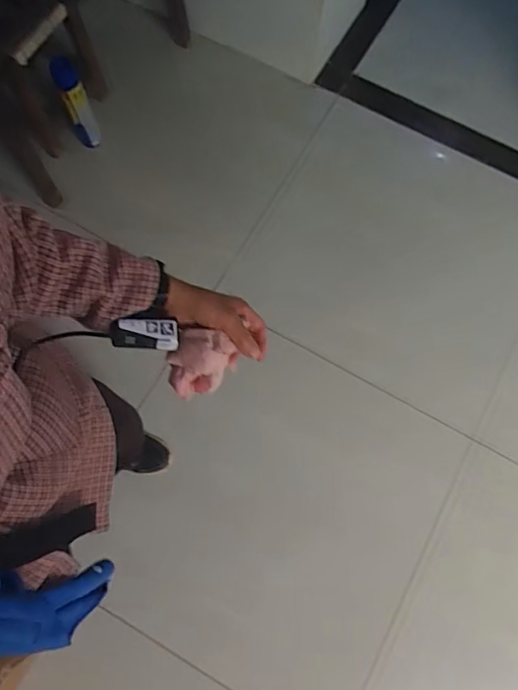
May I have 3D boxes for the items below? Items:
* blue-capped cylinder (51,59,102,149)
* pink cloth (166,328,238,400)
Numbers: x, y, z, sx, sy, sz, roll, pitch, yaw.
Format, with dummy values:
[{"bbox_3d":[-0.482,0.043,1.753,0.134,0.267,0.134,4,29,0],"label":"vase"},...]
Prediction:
[{"bbox_3d":[-0.512,-0.673,1.417,0.067,0.301,0.065,1,74,-2],"label":"blue-capped cylinder"},{"bbox_3d":[-0.069,0.024,0.597,0.077,0.071,0.070,7,73,0],"label":"pink cloth"}]

